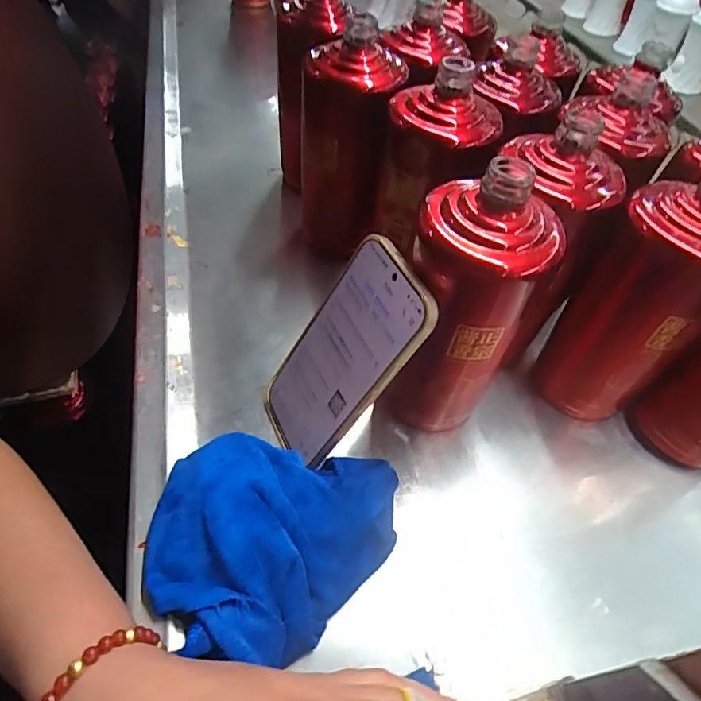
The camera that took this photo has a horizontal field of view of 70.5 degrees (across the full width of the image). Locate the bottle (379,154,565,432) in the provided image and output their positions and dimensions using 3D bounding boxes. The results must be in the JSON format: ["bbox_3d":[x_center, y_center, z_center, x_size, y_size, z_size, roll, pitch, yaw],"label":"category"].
[{"bbox_3d":[0.071,-0.018,0.326,0.081,0.196,0.068,21,54,14],"label":"bottle"}]

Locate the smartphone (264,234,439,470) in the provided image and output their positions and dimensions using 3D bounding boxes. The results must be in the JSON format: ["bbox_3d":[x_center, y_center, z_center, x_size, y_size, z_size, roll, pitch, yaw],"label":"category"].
[{"bbox_3d":[-0.009,0.008,0.325,0.007,0.162,0.076,0,48,-43],"label":"smartphone"}]

